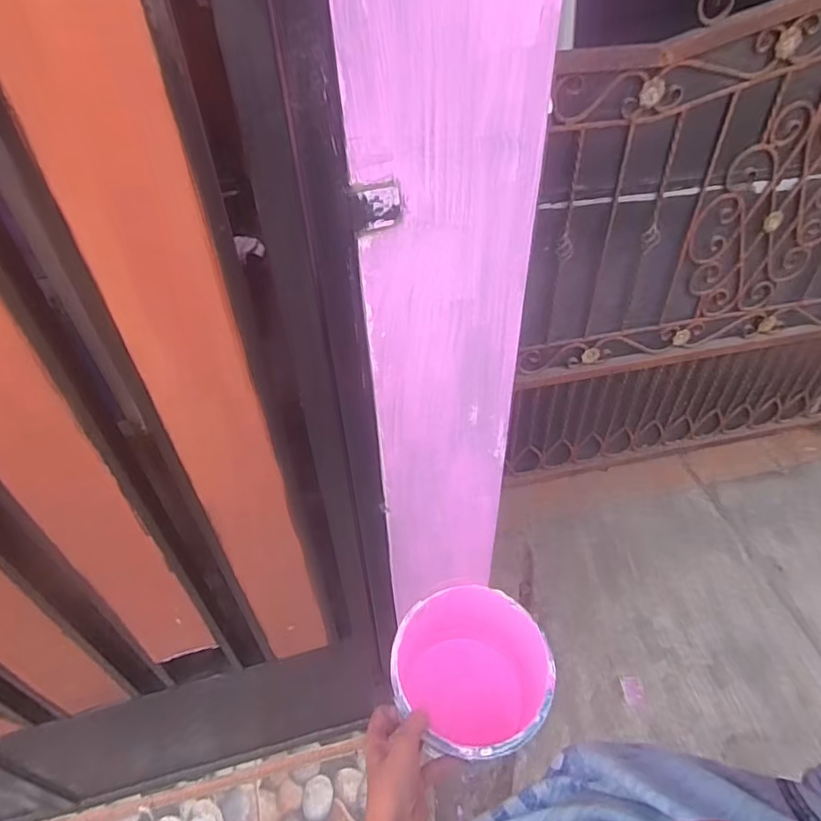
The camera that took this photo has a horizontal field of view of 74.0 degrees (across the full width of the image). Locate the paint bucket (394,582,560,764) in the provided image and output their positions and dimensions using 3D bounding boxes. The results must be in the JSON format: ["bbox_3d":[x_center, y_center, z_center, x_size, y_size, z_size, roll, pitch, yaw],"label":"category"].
[{"bbox_3d":[0.070,0.330,0.628,0.155,0.192,0.163,-1,44,1],"label":"paint bucket"}]

